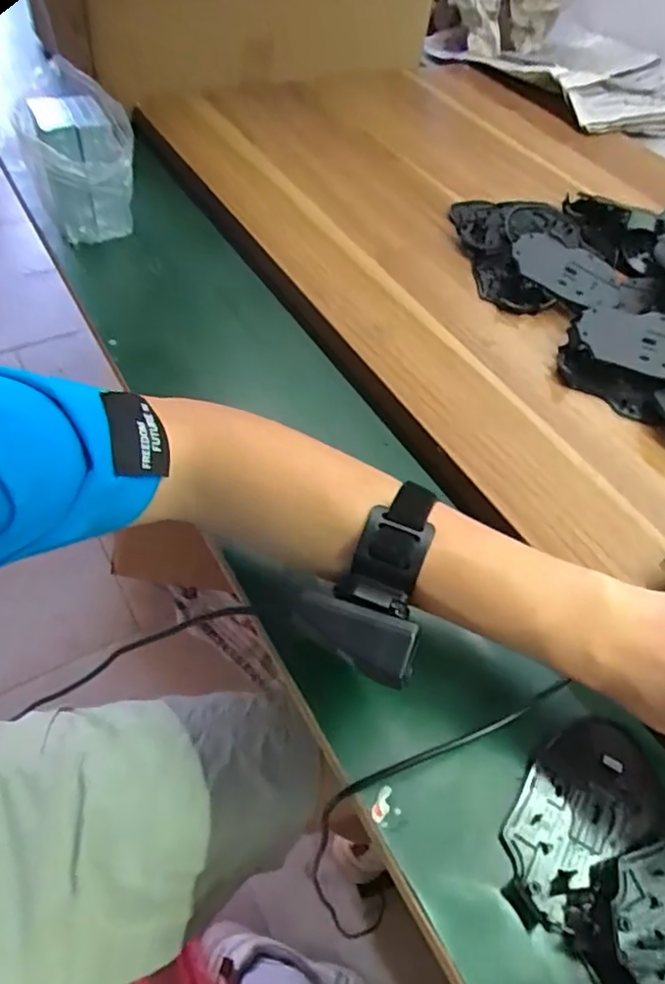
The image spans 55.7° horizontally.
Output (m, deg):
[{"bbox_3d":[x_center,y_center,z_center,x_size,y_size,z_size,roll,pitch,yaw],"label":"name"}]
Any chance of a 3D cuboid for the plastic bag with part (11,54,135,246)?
[{"bbox_3d":[-0.252,-0.327,0.630,0.105,0.134,0.085,-11,55,-14],"label":"plastic bag with part"}]

